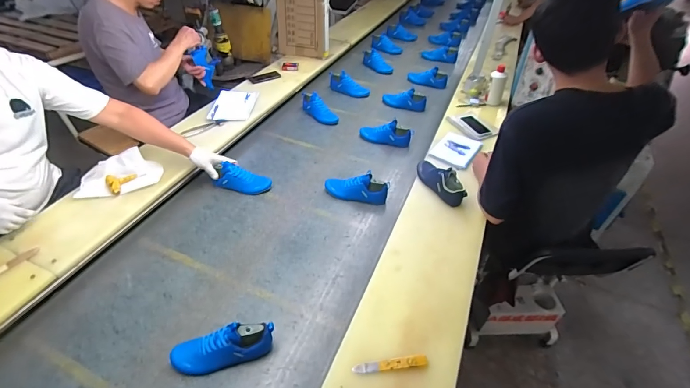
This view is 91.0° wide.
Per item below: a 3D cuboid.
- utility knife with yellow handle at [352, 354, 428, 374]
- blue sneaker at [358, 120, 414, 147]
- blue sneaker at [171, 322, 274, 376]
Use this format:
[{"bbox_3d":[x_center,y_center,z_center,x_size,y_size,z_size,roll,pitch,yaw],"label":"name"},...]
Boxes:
[{"bbox_3d":[0.104,0.381,0.759,0.167,0.011,0.025,-5,43,-7],"label":"utility knife with yellow handle"},{"bbox_3d":[0.181,-0.274,1.522,0.233,0.087,0.090,11,43,9],"label":"blue sneaker"},{"bbox_3d":[-0.288,0.358,0.789,0.237,0.095,0.073,-6,43,-8],"label":"blue sneaker"}]

